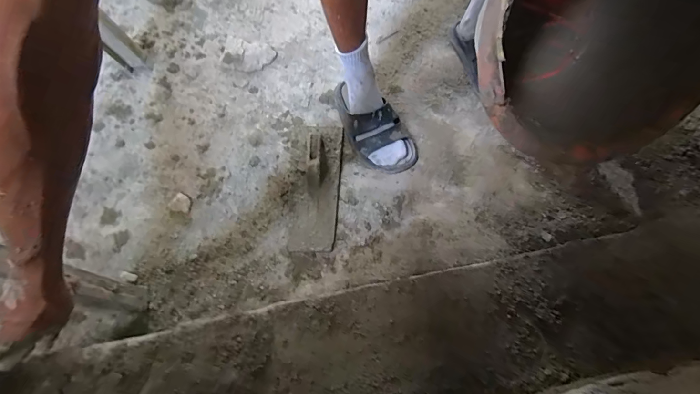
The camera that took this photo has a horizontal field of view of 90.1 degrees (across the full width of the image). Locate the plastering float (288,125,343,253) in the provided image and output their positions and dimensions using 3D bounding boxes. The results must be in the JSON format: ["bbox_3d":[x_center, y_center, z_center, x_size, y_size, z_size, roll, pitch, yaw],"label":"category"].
[{"bbox_3d":[-0.065,-0.039,0.710,0.089,0.055,0.299,6,64,-1],"label":"plastering float"}]

